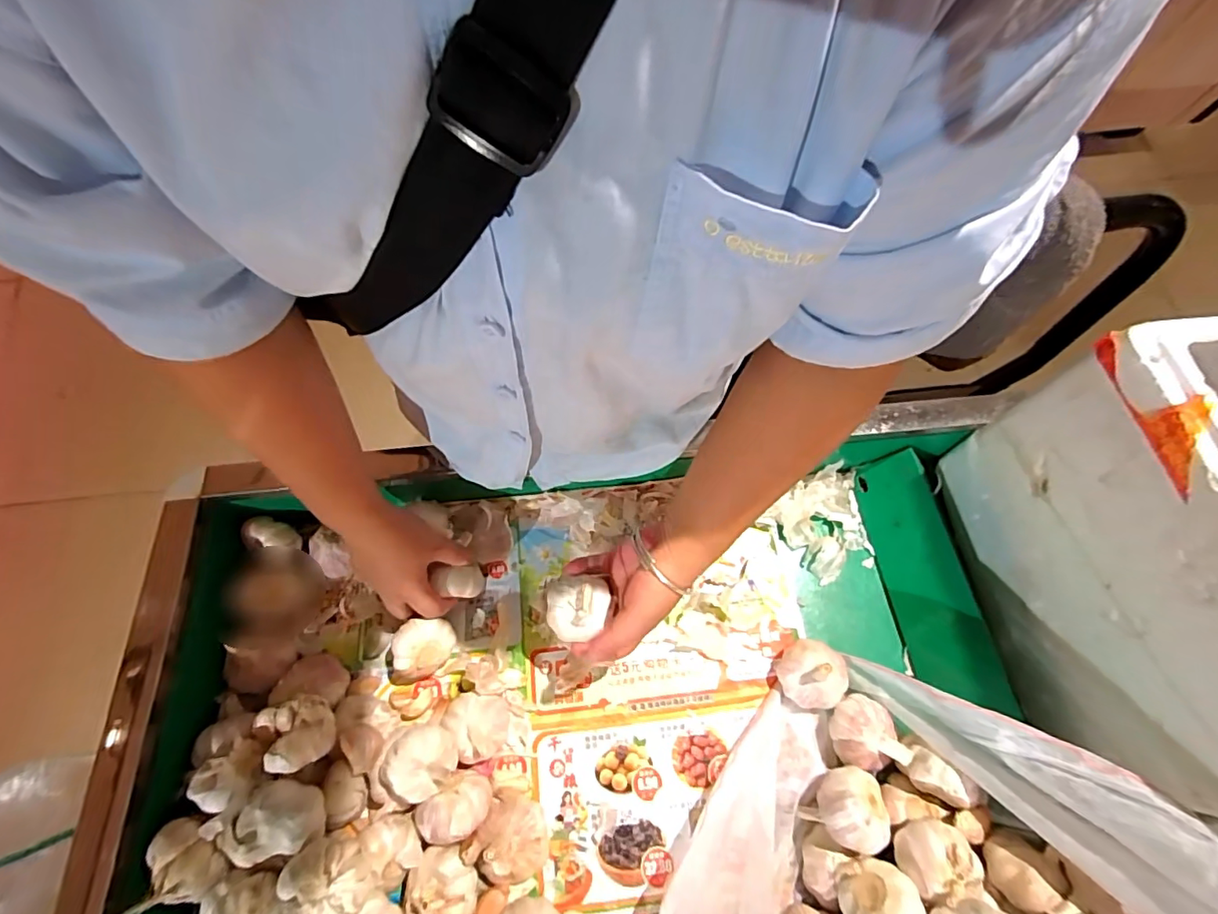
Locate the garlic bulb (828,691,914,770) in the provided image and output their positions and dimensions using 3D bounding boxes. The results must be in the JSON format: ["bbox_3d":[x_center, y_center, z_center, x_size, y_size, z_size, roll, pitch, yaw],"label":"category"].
[{"bbox_3d":[0.209,0.227,0.423,0.049,0.040,0.053,0,74,-1],"label":"garlic bulb"}]

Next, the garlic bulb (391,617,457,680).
[{"bbox_3d":[-0.165,0.169,0.453,0.045,0.043,0.057,25,75,6],"label":"garlic bulb"}]

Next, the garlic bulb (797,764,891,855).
[{"bbox_3d":[0.186,0.271,0.400,0.043,0.053,0.059,36,77,8],"label":"garlic bulb"}]

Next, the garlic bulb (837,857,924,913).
[{"bbox_3d":[0.188,0.307,0.348,0.049,0.038,0.048,9,74,1],"label":"garlic bulb"}]

